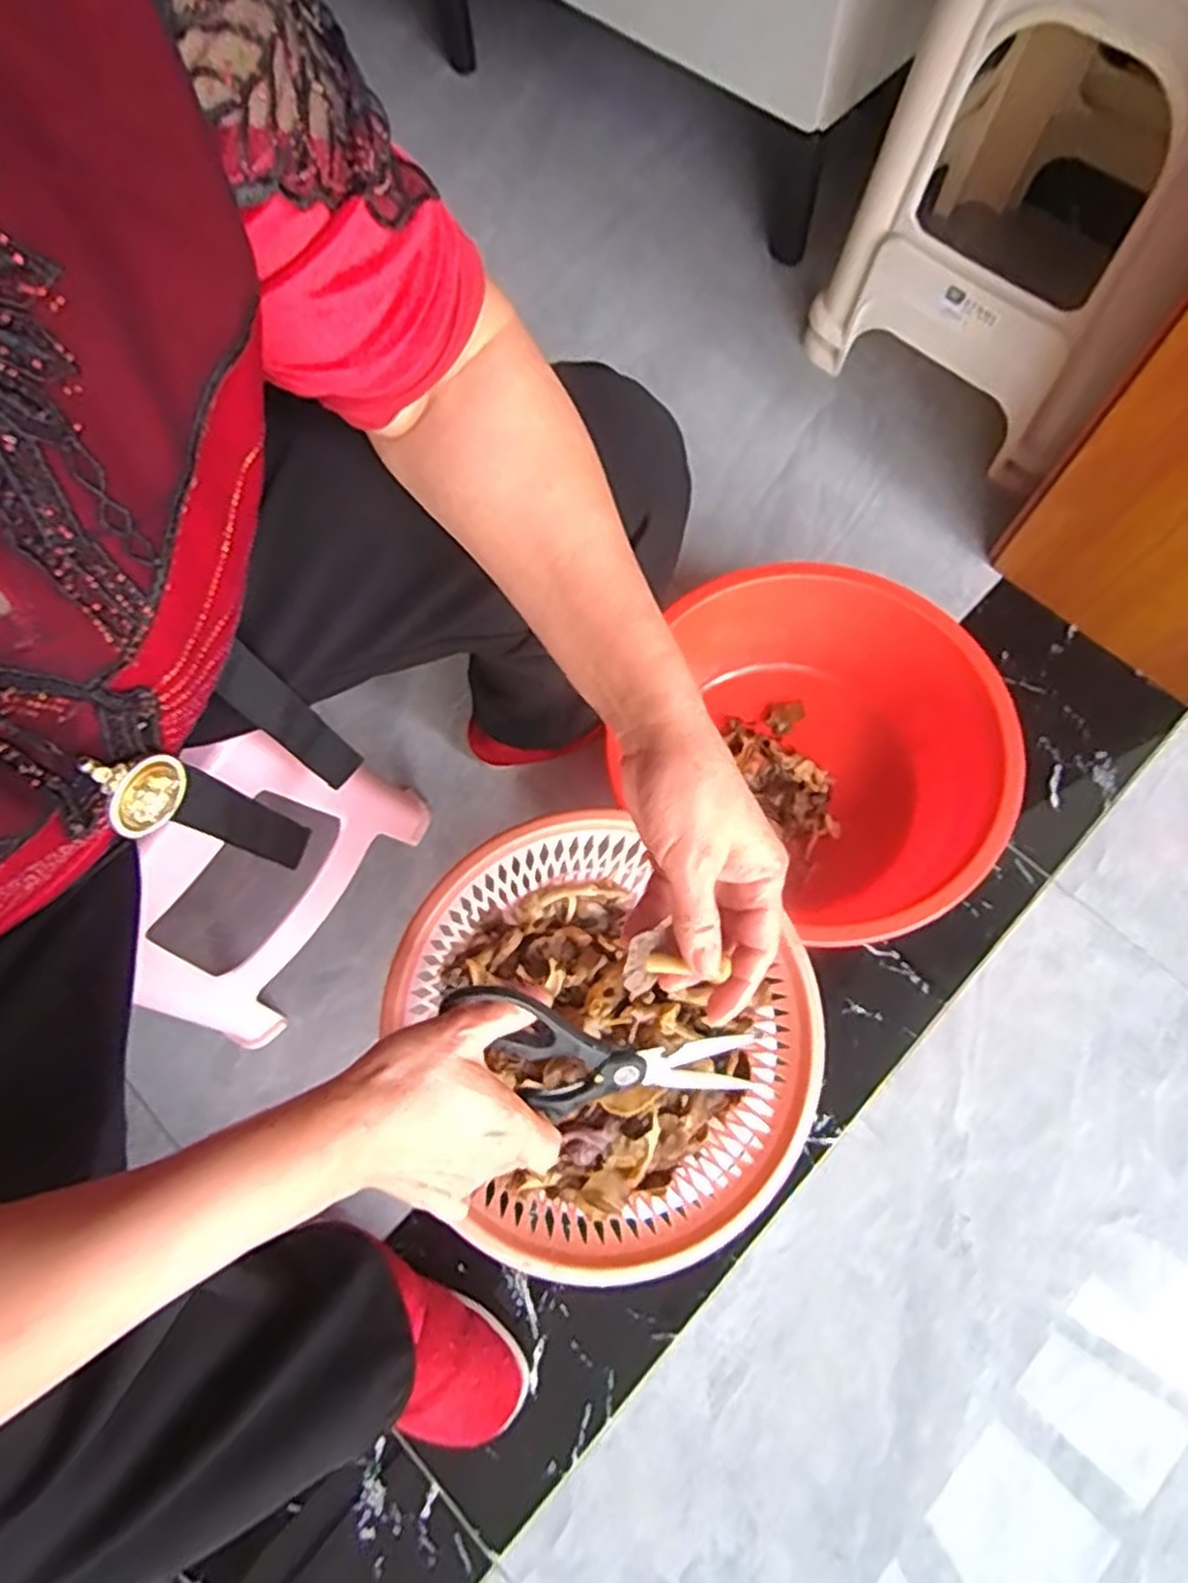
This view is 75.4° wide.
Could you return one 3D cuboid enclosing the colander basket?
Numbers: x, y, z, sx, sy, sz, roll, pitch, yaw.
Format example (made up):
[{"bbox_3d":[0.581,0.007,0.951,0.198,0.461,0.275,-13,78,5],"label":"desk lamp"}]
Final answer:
[{"bbox_3d":[0.009,0.169,0.517,0.273,0.110,0.267,30,75,11],"label":"colander basket"}]

